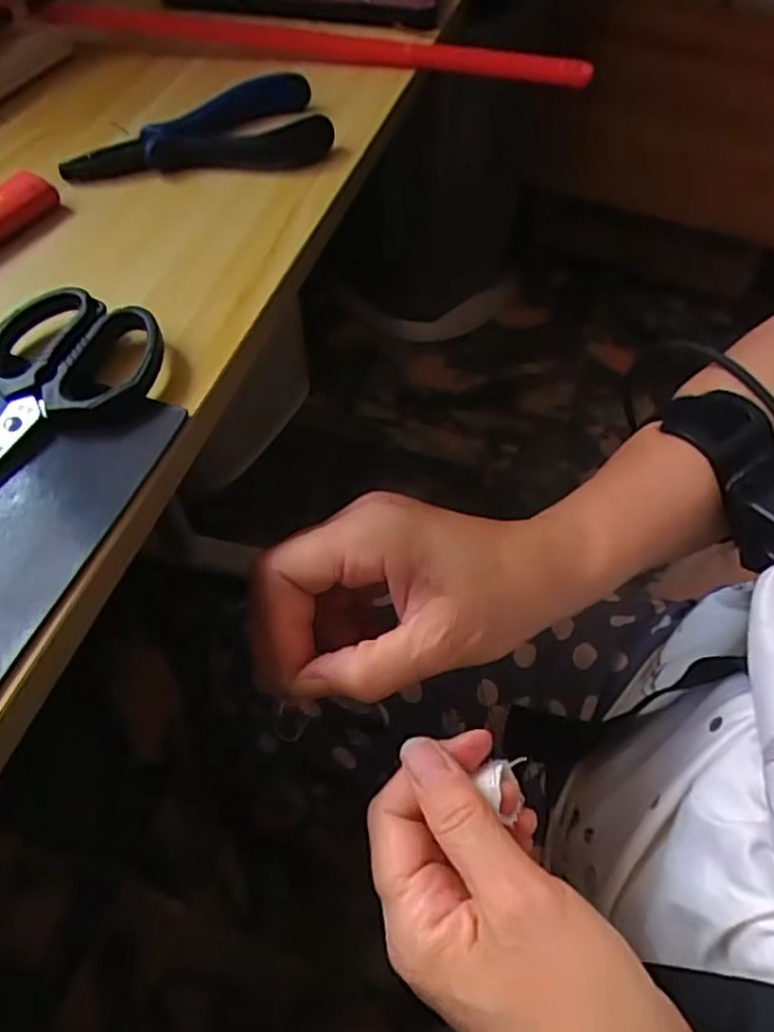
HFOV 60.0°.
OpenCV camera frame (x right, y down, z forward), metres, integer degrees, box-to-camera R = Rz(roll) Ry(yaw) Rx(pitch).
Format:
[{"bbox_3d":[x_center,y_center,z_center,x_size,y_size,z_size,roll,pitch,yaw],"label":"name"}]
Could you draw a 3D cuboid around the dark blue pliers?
[{"bbox_3d":[-0.089,-0.181,0.315,0.119,0.017,0.050,-13,57,-9],"label":"dark blue pliers"}]

